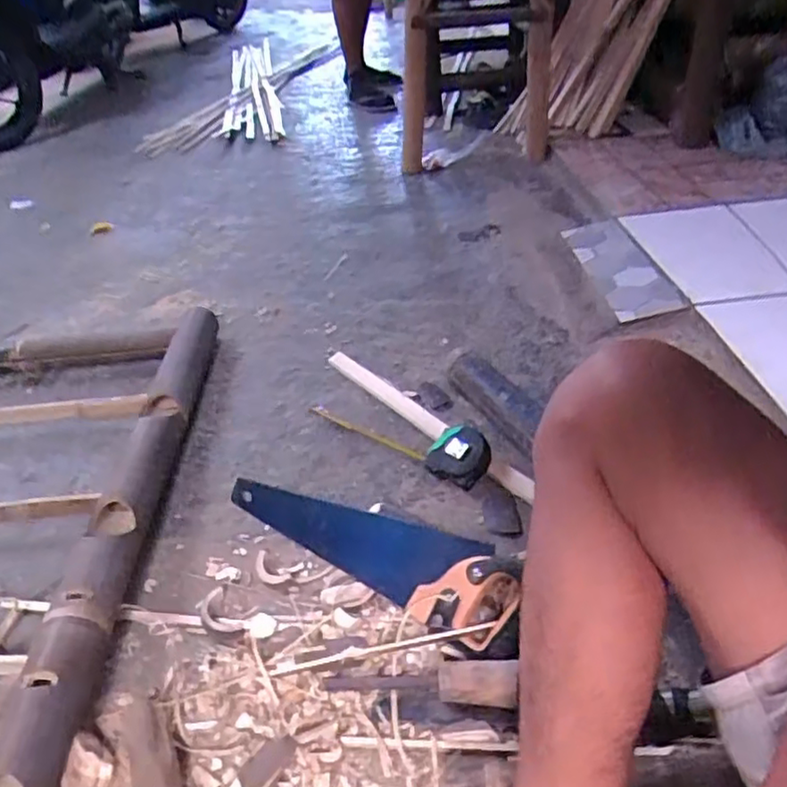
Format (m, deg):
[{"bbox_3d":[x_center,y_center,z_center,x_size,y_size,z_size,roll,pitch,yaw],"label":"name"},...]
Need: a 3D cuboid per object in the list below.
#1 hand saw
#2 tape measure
[{"bbox_3d":[-0.039,0.167,0.797,0.414,0.107,0.025,23,2,32],"label":"hand saw"},{"bbox_3d":[-0.001,0.051,0.975,0.307,0.048,0.071,18,42,28],"label":"tape measure"}]

